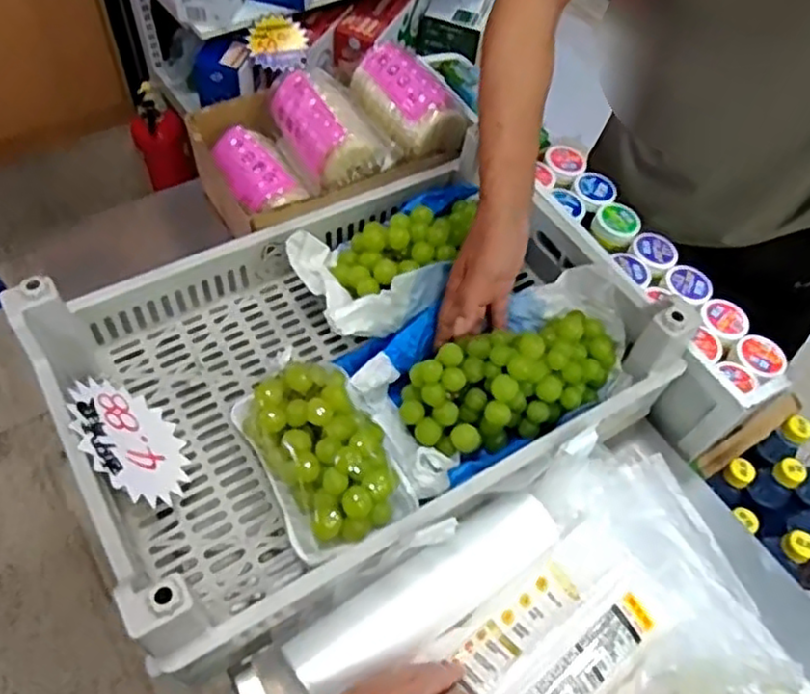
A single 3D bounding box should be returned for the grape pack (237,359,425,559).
[{"bbox_3d":[-0.075,0.103,0.644,0.117,0.079,0.179,-23,60,-19],"label":"grape pack"}]

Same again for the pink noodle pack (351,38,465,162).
[{"bbox_3d":[-0.001,-0.303,0.841,0.086,0.062,0.156,-28,62,-22],"label":"pink noodle pack"}]

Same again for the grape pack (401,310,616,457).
[{"bbox_3d":[0.110,0.028,0.682,0.227,0.072,0.109,-18,59,-17],"label":"grape pack"}]

